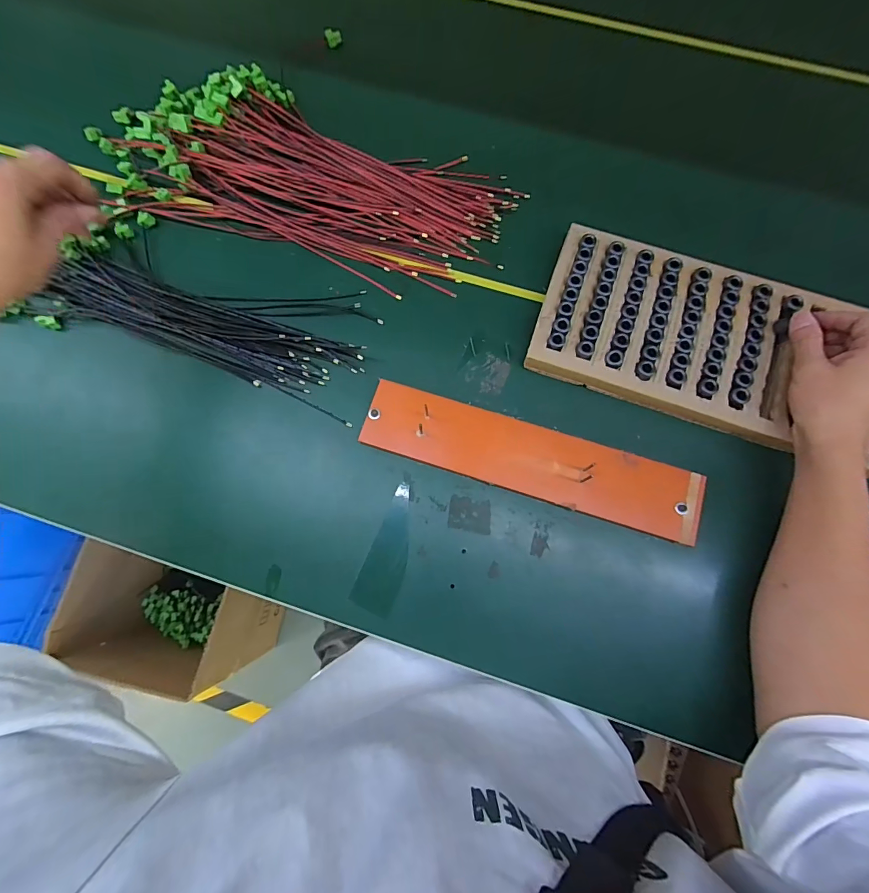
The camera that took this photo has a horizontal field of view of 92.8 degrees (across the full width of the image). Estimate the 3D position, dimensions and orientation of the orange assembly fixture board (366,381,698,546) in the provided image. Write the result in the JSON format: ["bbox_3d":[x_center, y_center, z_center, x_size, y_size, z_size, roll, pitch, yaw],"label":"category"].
[{"bbox_3d":[0.096,0.011,0.418,0.337,0.012,0.071,17,78,4],"label":"orange assembly fixture board"}]

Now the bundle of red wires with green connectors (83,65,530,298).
[{"bbox_3d":[-0.158,-0.326,0.498,0.495,0.039,0.225,17,83,1],"label":"bundle of red wires with green connectors"}]

